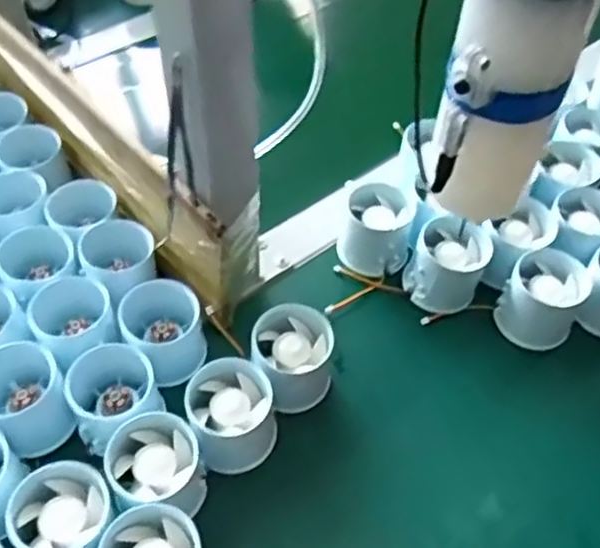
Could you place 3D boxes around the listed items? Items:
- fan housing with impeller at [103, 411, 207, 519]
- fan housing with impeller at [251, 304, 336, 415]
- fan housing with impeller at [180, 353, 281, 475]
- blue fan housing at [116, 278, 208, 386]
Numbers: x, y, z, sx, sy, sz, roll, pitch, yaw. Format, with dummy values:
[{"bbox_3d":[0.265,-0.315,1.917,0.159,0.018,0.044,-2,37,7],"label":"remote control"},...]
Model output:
[{"bbox_3d":[-0.083,0.115,0.398,0.052,0.041,0.054,-6,50,-7],"label":"fan housing with impeller"},{"bbox_3d":[-0.005,0.058,0.456,0.050,0.056,0.054,1,50,-1],"label":"fan housing with impeller"},{"bbox_3d":[-0.041,0.089,0.427,0.054,0.054,0.050,1,50,-1],"label":"fan housing with impeller"},{"bbox_3d":[-0.091,0.040,0.464,0.052,0.043,0.060,-11,51,-12],"label":"blue fan housing"}]

